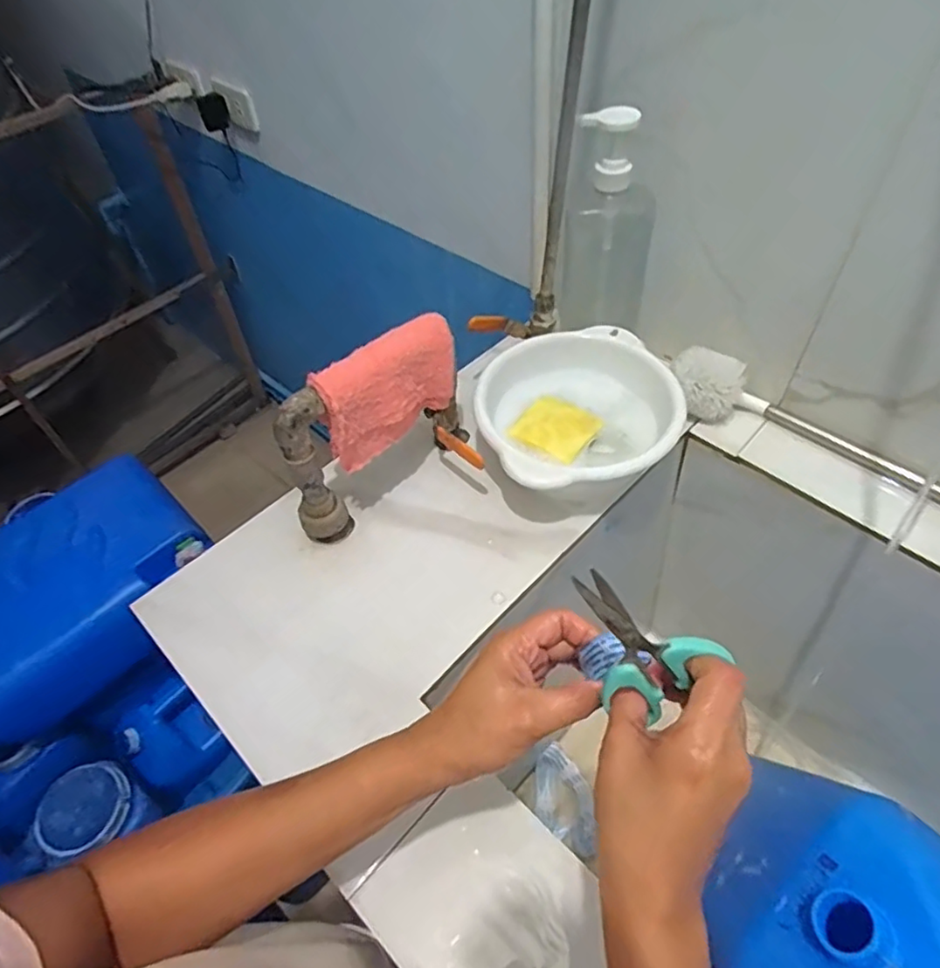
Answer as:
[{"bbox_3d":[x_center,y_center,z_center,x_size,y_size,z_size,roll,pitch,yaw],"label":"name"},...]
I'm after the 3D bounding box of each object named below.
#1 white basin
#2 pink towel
[{"bbox_3d":[0.107,-0.062,0.642,0.189,0.087,0.191,-2,51,3],"label":"white basin"},{"bbox_3d":[-0.075,-0.084,0.567,0.040,0.095,0.142,36,62,29],"label":"pink towel"}]

